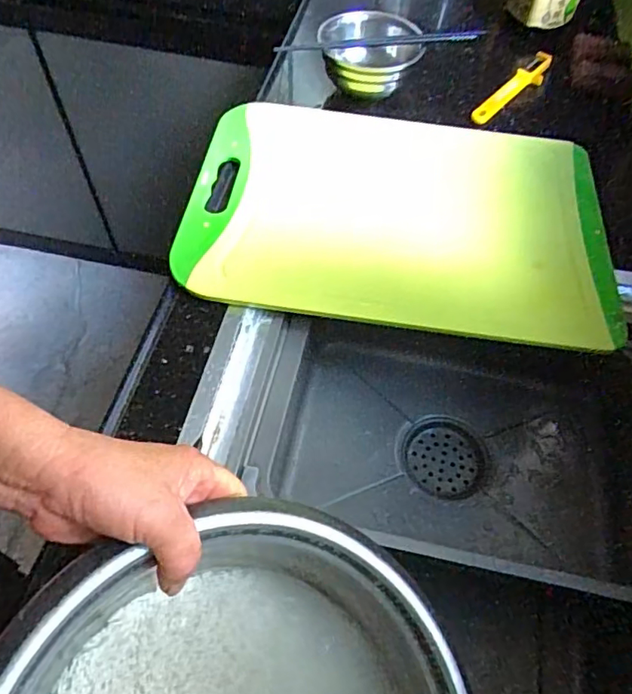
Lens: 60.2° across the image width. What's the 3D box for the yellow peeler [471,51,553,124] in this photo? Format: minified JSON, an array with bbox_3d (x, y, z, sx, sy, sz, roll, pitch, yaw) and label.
[{"bbox_3d":[0.246,-0.323,0.692,0.019,0.028,0.166,36,66,29],"label":"yellow peeler"}]

